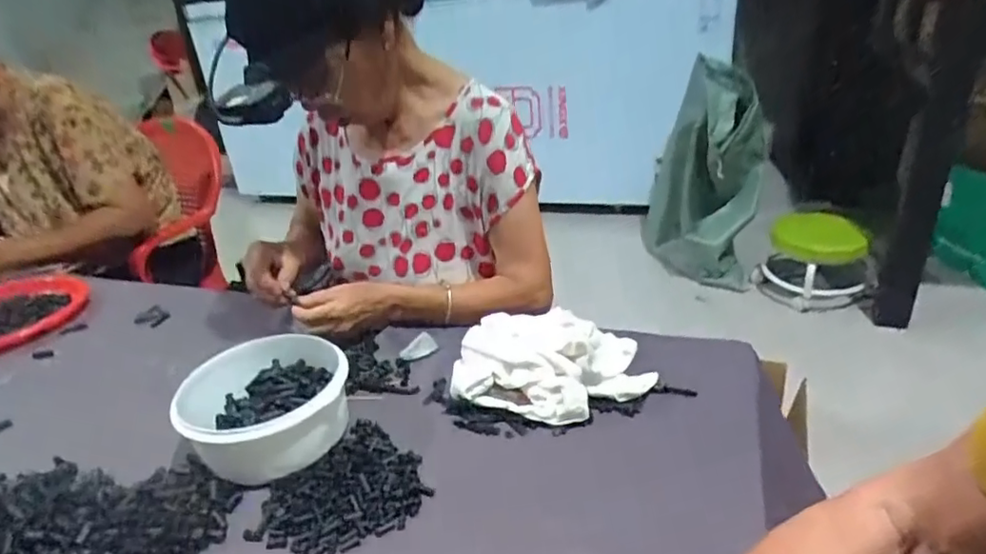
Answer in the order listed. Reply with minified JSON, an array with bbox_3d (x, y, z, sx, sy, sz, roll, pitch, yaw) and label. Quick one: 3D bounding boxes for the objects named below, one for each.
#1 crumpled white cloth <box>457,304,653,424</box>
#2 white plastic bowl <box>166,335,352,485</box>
[{"bbox_3d":[0.064,0.096,0.650,0.215,0.066,0.129,-4,27,3],"label":"crumpled white cloth"},{"bbox_3d":[-0.230,0.135,0.614,0.160,0.076,0.157,-4,27,2],"label":"white plastic bowl"}]

